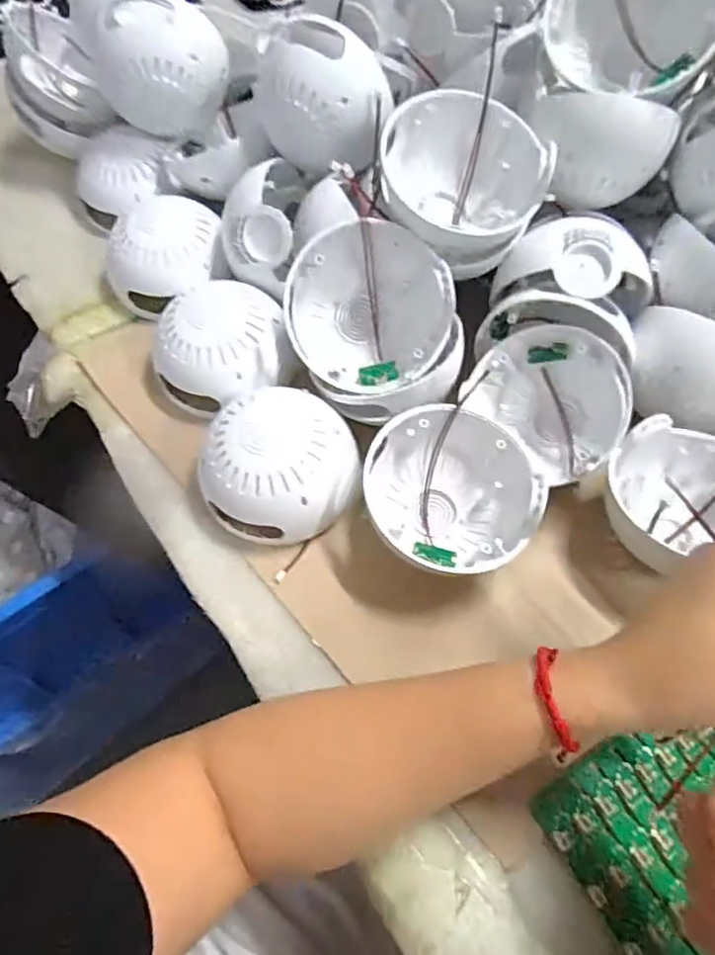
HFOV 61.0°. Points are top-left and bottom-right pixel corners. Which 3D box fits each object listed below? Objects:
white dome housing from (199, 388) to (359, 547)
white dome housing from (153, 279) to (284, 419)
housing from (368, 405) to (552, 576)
[{"bbox_3d":[-0.054,-0.009,0.435,0.104,0.066,0.098,2,59,-3],"label":"white dome housing"},{"bbox_3d":[-0.109,-0.100,0.488,0.096,0.069,0.090,2,59,-3],"label":"white dome housing"},{"bbox_3d":[0.066,0.011,0.425,0.104,0.069,0.113,2,59,-3],"label":"housing"}]

